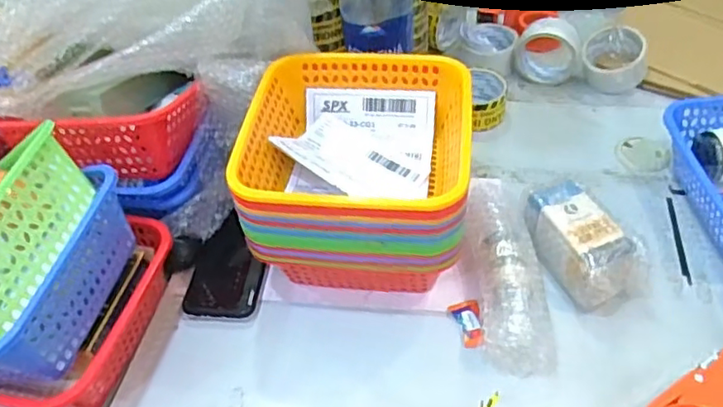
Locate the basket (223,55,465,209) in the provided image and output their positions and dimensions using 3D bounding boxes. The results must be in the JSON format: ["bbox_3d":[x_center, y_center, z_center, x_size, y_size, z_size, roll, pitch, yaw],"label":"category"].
[{"bbox_3d":[-0.003,-0.068,0.642,0.223,0.078,0.206,-1,46,6],"label":"basket"}]

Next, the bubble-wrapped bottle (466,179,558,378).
[{"bbox_3d":[0.155,0.072,0.644,0.071,0.060,0.212,-3,46,3],"label":"bubble-wrapped bottle"}]

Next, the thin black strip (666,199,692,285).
[{"bbox_3d":[0.360,0.040,0.690,0.009,0.004,0.126,4,47,10],"label":"thin black strip"}]

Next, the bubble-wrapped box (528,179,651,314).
[{"bbox_3d":[0.233,0.043,0.658,0.071,0.068,0.136,-21,48,-14],"label":"bubble-wrapped box"}]

